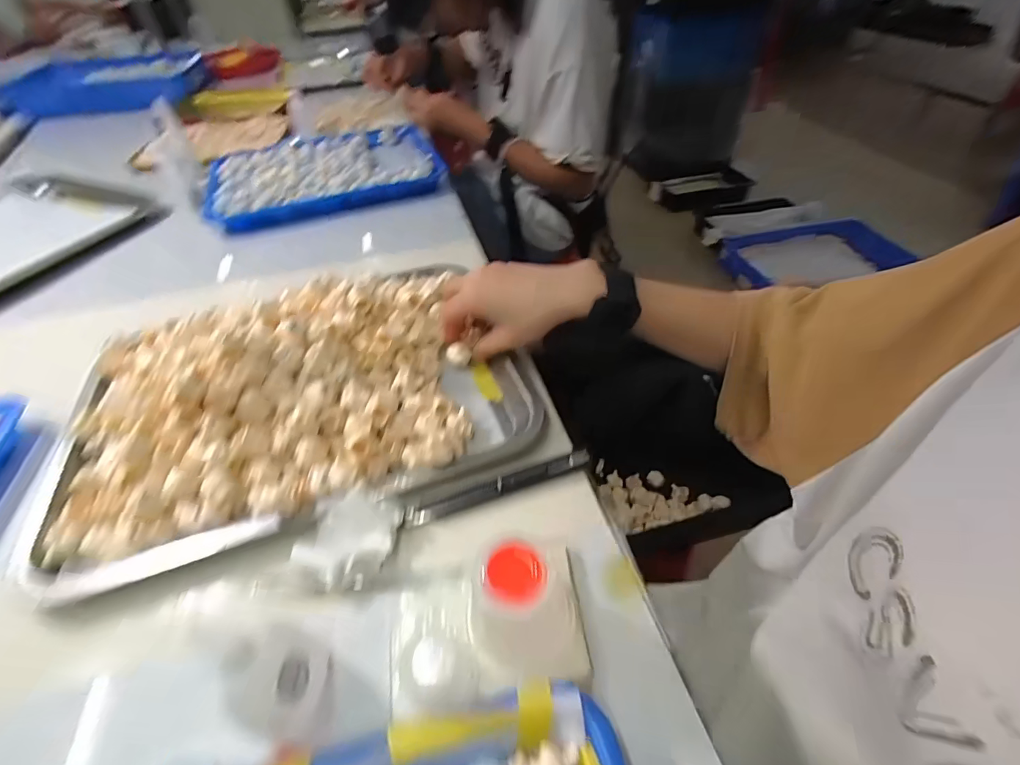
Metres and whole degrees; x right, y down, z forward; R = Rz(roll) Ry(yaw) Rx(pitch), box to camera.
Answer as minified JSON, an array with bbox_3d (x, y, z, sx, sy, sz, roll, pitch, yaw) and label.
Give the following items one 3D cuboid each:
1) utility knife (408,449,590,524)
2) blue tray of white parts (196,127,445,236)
[{"bbox_3d":[-0.005,0.072,0.316,0.128,0.007,0.012,-16,47,-12],"label":"utility knife"},{"bbox_3d":[-0.277,-0.319,0.683,0.340,0.028,0.300,-15,47,-11],"label":"blue tray of white parts"}]

